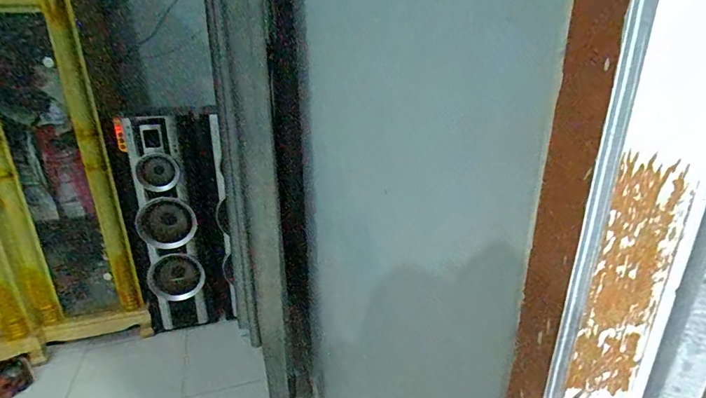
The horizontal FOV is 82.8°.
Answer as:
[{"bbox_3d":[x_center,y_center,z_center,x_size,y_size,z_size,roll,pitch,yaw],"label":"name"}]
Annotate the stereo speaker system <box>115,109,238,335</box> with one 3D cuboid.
[{"bbox_3d":[-0.673,0.113,1.617,0.412,0.895,0.192,-1,22,0],"label":"stereo speaker system"}]

